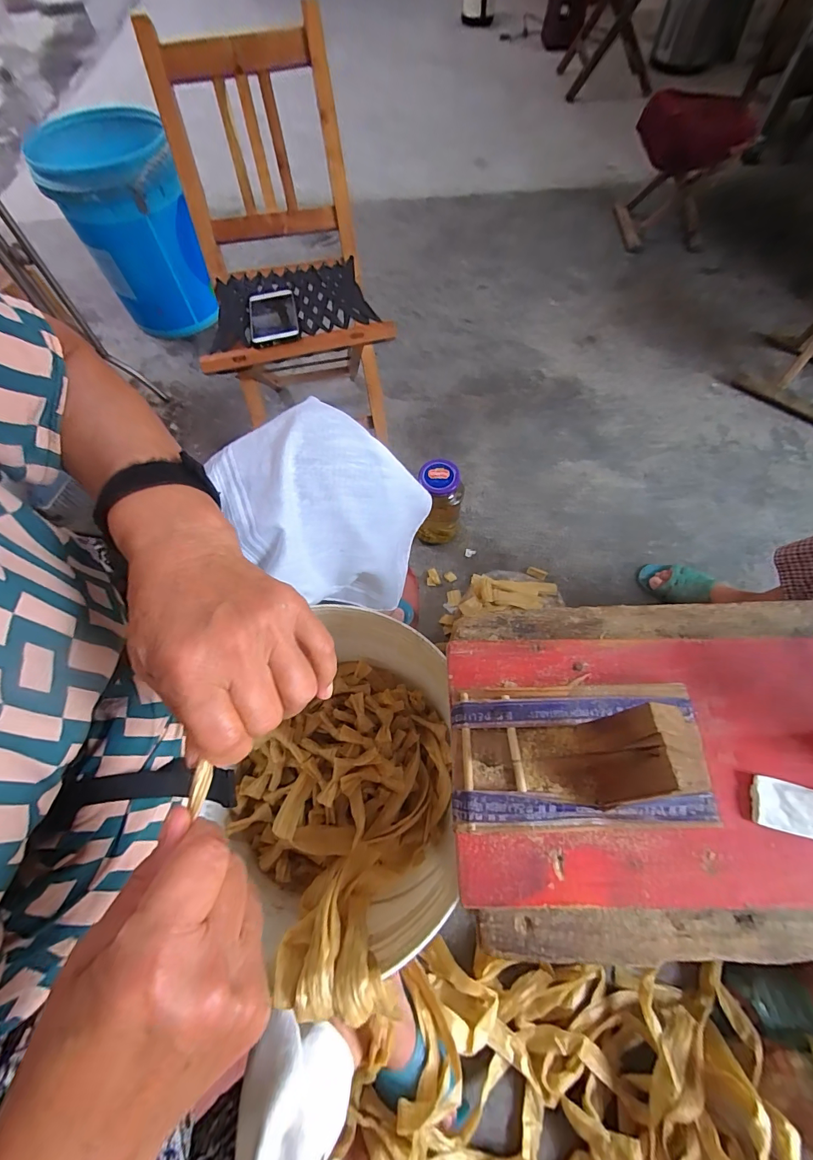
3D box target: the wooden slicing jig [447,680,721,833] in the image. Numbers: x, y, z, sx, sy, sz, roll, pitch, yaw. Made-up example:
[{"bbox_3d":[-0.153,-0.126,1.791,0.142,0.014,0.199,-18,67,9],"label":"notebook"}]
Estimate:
[{"bbox_3d":[0.107,0.100,0.246,0.159,0.074,0.084,-3,66,4],"label":"wooden slicing jig"}]

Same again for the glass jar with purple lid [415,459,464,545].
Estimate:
[{"bbox_3d":[0.066,-0.139,0.814,0.078,0.188,0.074,-2,66,5],"label":"glass jar with purple lid"}]

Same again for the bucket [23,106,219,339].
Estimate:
[{"bbox_3d":[-0.632,-0.818,0.997,0.248,0.353,0.249,-2,66,5],"label":"bucket"}]

